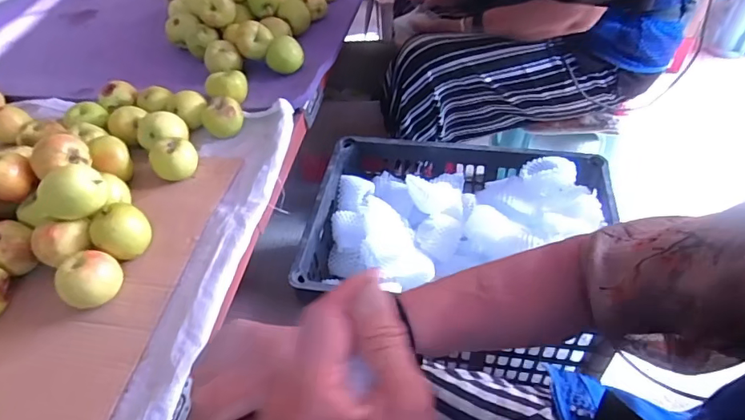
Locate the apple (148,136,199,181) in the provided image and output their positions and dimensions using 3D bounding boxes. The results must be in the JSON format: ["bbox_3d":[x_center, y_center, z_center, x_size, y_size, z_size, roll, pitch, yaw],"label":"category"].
[{"bbox_3d":[-0.282,-0.077,0.689,0.062,0.051,0.067,-29,53,-19],"label":"apple"}]

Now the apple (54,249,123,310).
[{"bbox_3d":[-0.309,0.080,0.541,0.049,0.053,0.062,31,59,28],"label":"apple"}]

